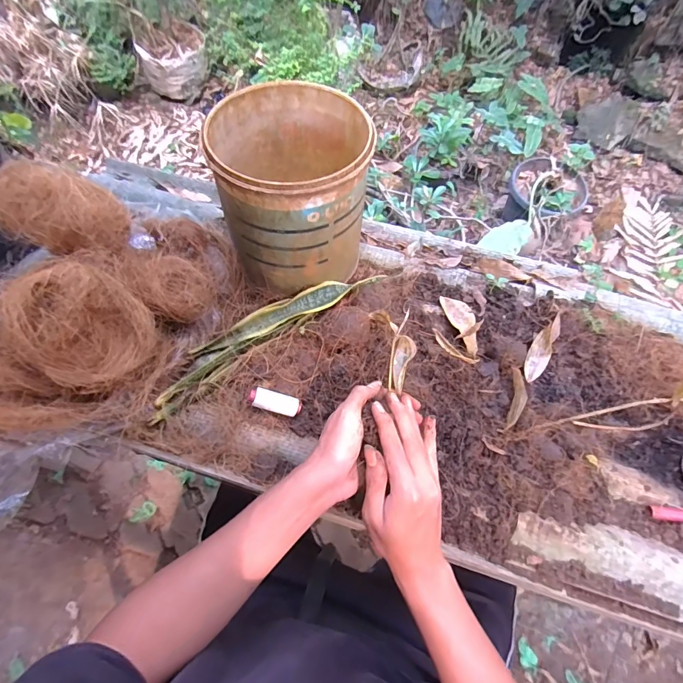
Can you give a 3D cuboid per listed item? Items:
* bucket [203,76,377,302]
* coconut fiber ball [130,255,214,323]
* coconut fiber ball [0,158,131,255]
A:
[{"bbox_3d":[-0.055,-0.186,0.485,0.165,0.156,0.187,-12,64,-6],"label":"bucket"},{"bbox_3d":[-0.194,-0.062,0.471,0.086,0.060,0.073,42,71,18],"label":"coconut fiber ball"},{"bbox_3d":[-0.314,-0.143,0.440,0.123,0.079,0.080,10,64,5],"label":"coconut fiber ball"}]

